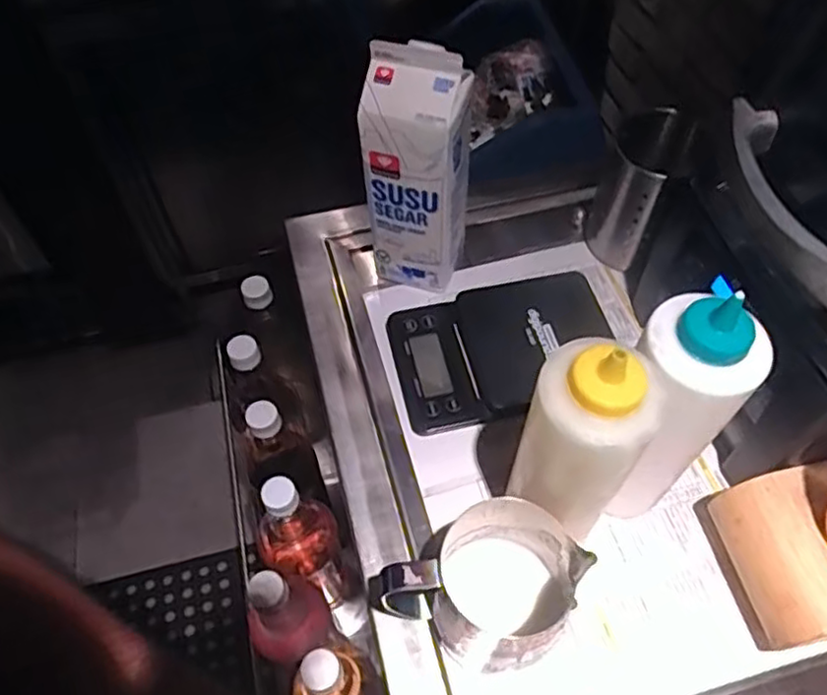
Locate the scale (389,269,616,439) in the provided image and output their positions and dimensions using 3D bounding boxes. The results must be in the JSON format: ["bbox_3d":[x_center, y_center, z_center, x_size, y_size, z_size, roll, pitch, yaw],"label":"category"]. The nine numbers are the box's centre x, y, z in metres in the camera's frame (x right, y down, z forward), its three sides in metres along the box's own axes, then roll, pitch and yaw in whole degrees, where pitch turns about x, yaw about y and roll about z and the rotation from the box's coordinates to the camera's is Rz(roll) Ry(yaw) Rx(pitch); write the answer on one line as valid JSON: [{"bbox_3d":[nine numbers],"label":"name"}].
[{"bbox_3d":[0.081,0.001,0.595,0.189,0.031,0.127,-10,57,-6],"label":"scale"}]

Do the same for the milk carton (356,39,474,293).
[{"bbox_3d":[0.005,-0.143,0.574,0.079,0.225,0.066,16,58,11],"label":"milk carton"}]

